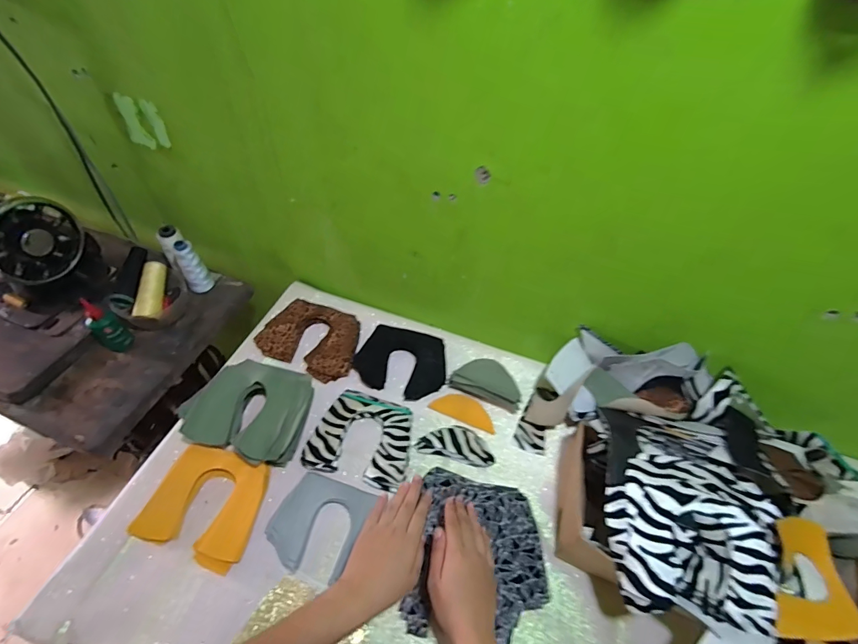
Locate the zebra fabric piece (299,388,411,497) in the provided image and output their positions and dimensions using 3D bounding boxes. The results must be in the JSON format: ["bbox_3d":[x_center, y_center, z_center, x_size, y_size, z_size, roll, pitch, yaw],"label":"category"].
[{"bbox_3d":[-0.102,0.178,0.621,0.150,0.025,0.131,13,51,7],"label":"zebra fabric piece"}]

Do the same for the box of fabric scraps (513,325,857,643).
[{"bbox_3d":[0.341,0.220,0.543,0.409,0.154,0.366,16,52,9],"label":"box of fabric scraps"}]

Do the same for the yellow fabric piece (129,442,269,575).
[{"bbox_3d":[-0.308,0.251,0.558,0.150,0.025,0.133,15,52,8],"label":"yellow fabric piece"}]

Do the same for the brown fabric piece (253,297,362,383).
[{"bbox_3d":[-0.213,0.026,0.737,0.171,0.028,0.133,18,52,11],"label":"brown fabric piece"}]

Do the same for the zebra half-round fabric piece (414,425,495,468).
[{"bbox_3d":[0.044,0.193,0.638,0.119,0.006,0.057,13,51,6],"label":"zebra half-round fabric piece"}]

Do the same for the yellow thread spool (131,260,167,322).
[{"bbox_3d":[-0.515,-0.058,0.746,0.032,0.040,0.117,-1,69,-5],"label":"yellow thread spool"}]

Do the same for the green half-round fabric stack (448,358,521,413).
[{"bbox_3d":[0.101,0.102,0.690,0.123,0.027,0.071,18,52,11],"label":"green half-round fabric stack"}]

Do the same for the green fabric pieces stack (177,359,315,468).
[{"bbox_3d":[-0.274,0.135,0.618,0.166,0.060,0.145,14,51,7],"label":"green fabric pieces stack"}]

